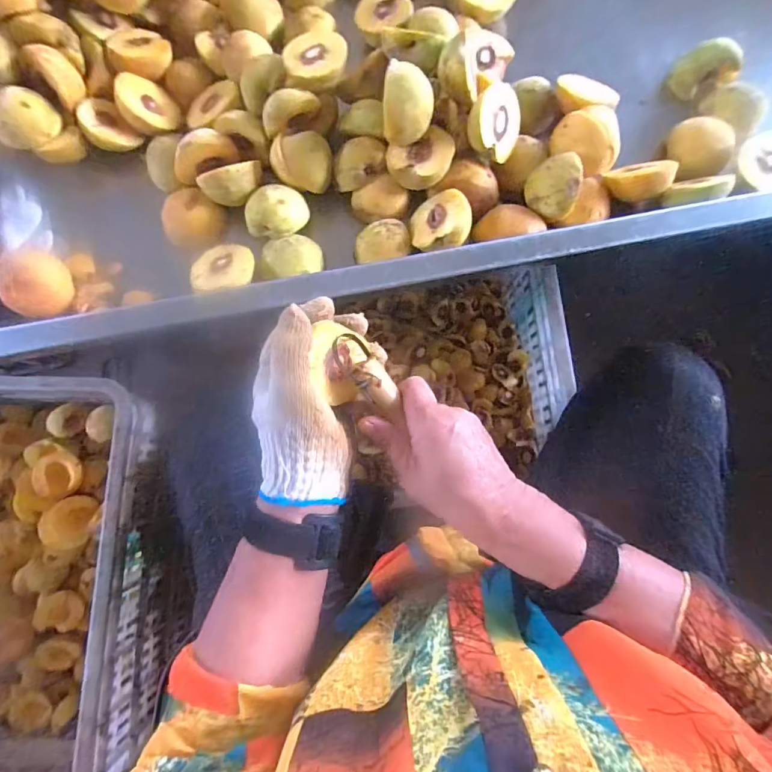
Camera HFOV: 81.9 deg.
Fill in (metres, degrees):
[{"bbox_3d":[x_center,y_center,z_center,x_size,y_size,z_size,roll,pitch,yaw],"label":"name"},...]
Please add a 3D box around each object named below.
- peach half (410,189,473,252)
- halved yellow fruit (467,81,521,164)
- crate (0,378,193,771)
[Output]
[{"bbox_3d":[0.055,-0.148,0.414,0.055,0.032,0.055,-10,66,33],"label":"peach half"},{"bbox_3d":[0.098,-0.239,0.403,0.052,0.019,0.058,4,103,-39],"label":"halved yellow fruit"},{"bbox_3d":[-0.497,0.270,0.618,0.350,0.230,0.514,2,80,1],"label":"crate"}]

